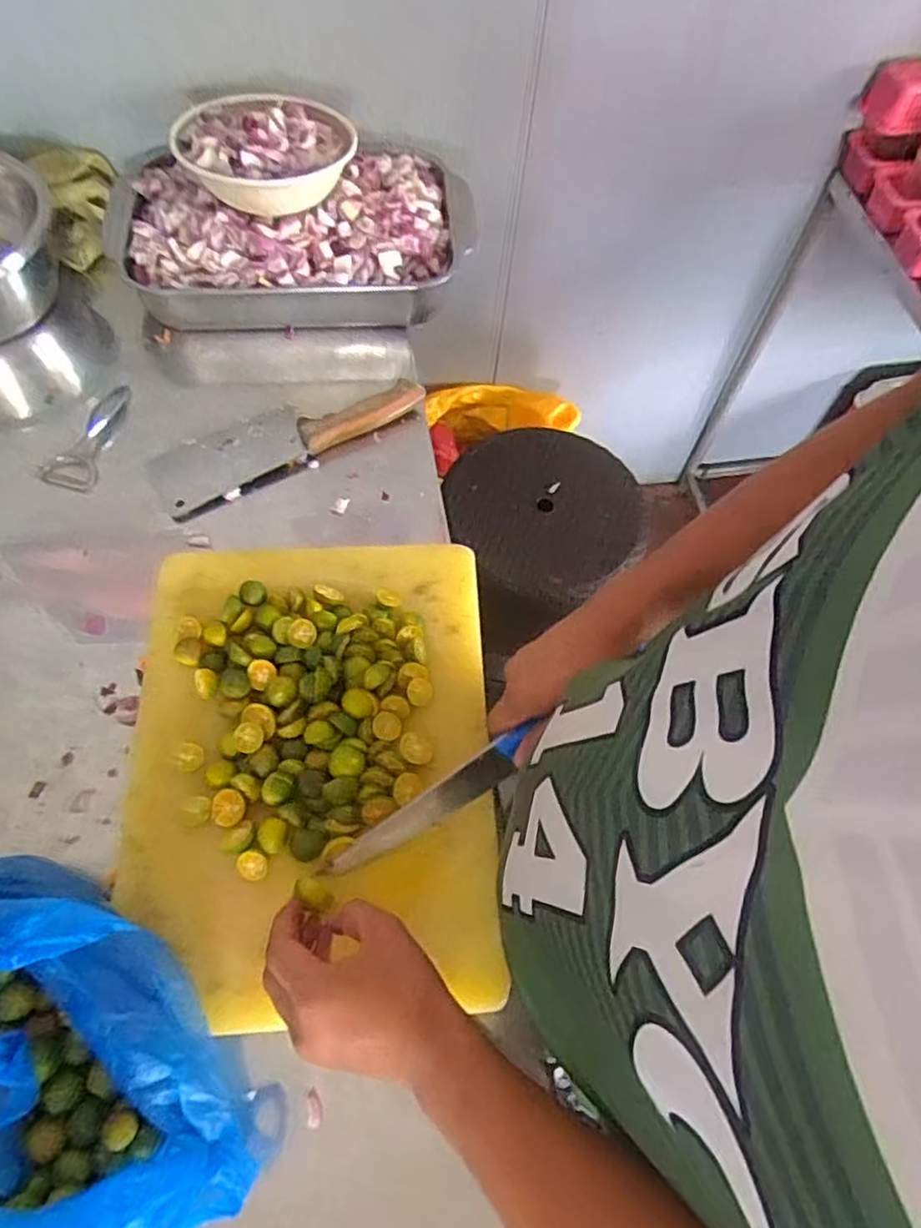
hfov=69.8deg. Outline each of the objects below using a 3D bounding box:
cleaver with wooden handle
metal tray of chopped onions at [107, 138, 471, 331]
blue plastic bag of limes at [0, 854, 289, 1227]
[{"bbox_3d":[-0.193,-0.208,0.741,0.303,0.027,0.088,-28,68,-15],"label":"cleaver with wooden handle"},{"bbox_3d":[-0.211,-0.481,0.836,0.425,0.092,0.244,-3,64,-4],"label":"metal tray of chopped onions"},{"bbox_3d":[-0.292,0.290,0.432,0.288,0.090,0.189,33,66,13],"label":"blue plastic bag of limes"}]

